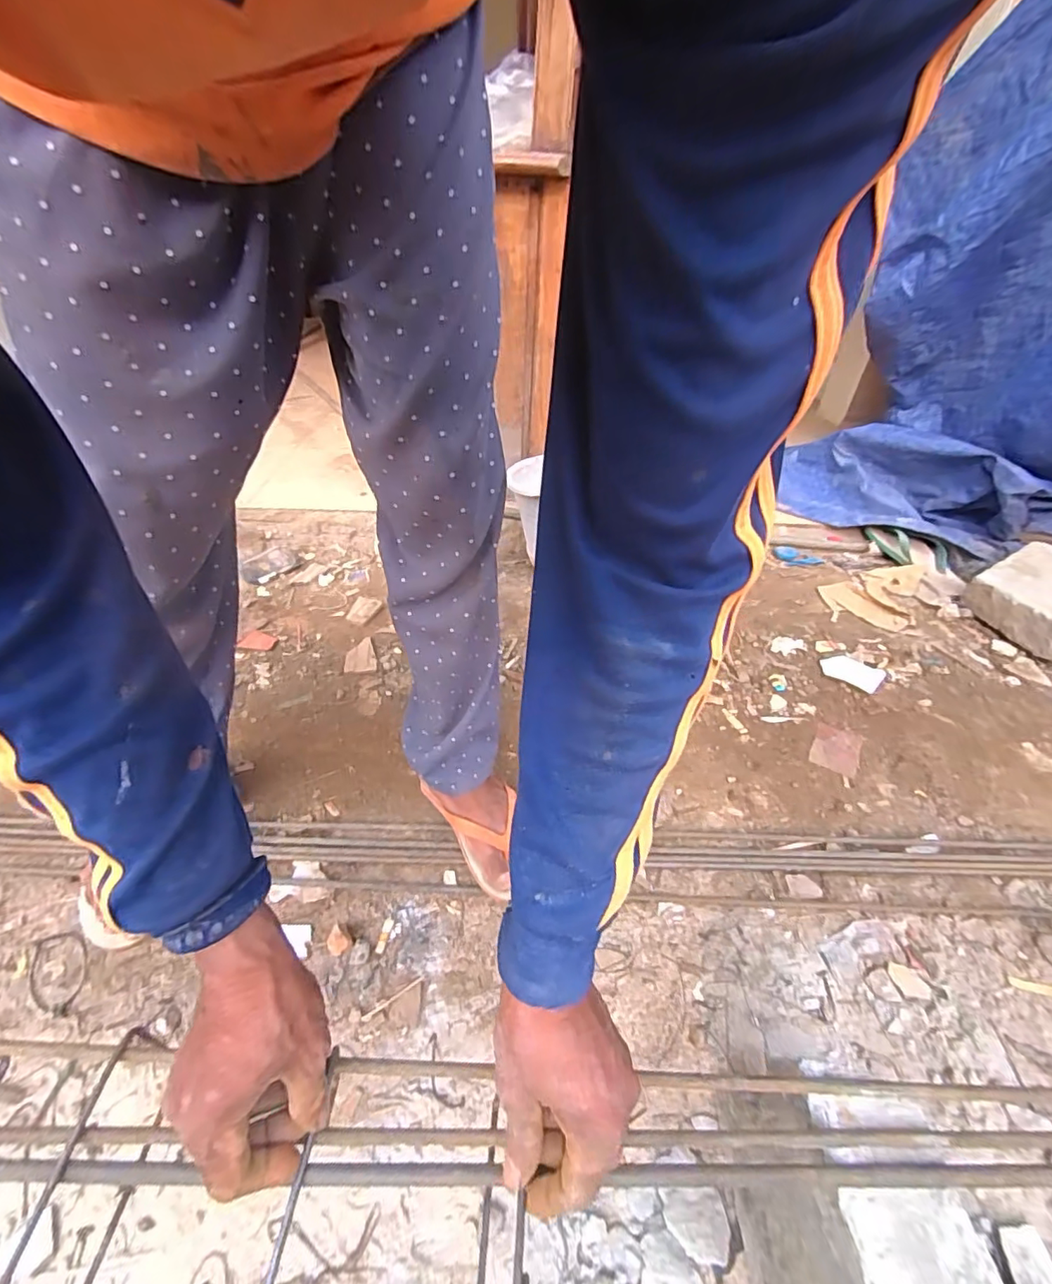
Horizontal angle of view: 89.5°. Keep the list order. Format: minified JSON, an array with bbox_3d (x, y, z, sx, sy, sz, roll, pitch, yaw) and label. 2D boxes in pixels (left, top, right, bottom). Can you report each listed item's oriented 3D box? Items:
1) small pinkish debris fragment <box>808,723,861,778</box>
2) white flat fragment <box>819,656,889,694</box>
[{"bbox_3d":[0.497,0.173,0.852,0.064,0.008,0.089,24,45,23],"label":"small pinkish debris fragment"},{"bbox_3d":[0.596,0.057,0.964,0.110,0.015,0.072,21,44,20],"label":"white flat fragment"}]

